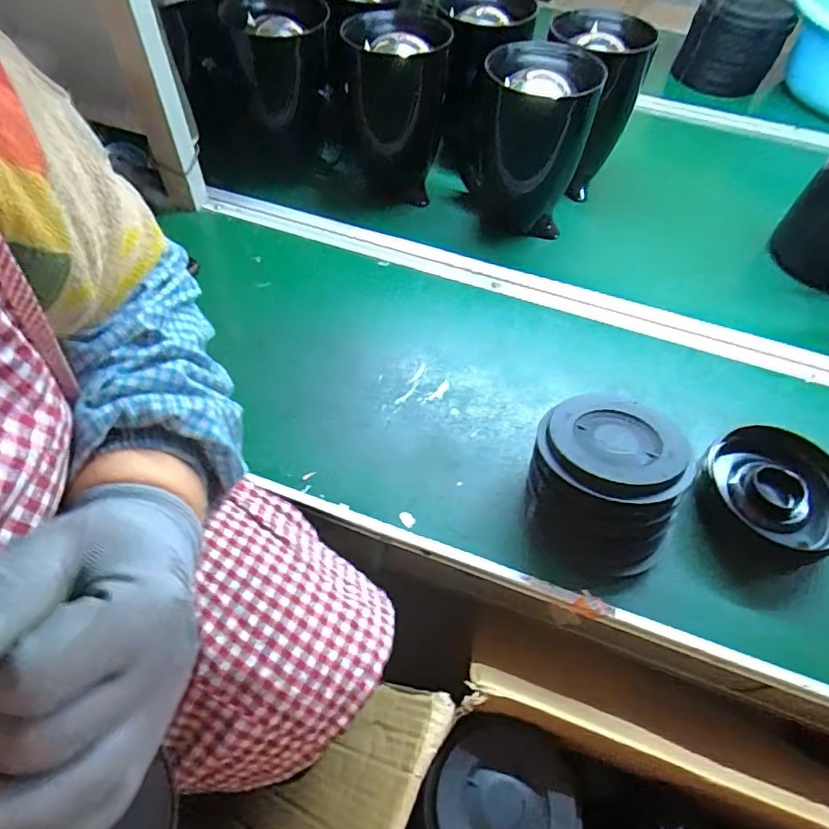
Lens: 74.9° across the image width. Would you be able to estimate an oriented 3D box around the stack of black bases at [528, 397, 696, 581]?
[{"bbox_3d":[0.161,0.056,0.465,0.120,0.091,0.131,21,46,24],"label":"stack of black bases"}]

